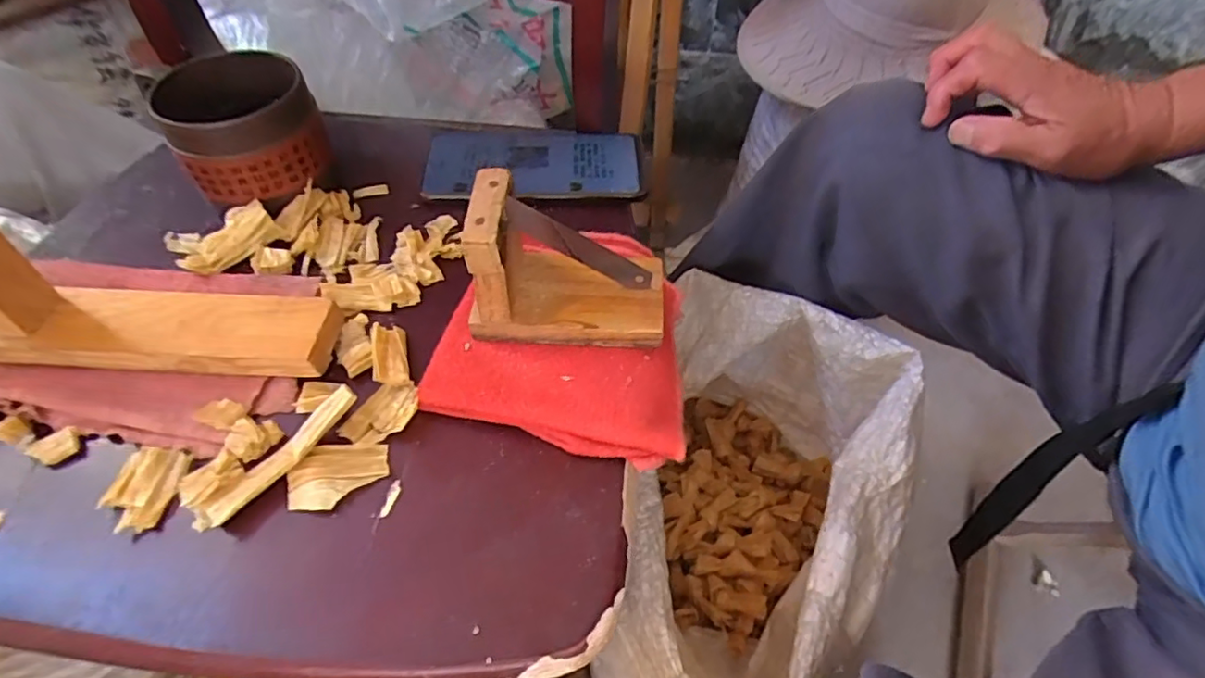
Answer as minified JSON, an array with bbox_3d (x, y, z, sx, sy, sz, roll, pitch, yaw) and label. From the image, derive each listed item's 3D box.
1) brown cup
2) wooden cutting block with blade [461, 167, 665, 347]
[{"bbox_3d":[-0.245,-0.145,0.421,0.089,0.071,0.105,-30,59,-22],"label":"brown cup"},{"bbox_3d":[-0.017,-0.044,0.347,0.110,0.078,0.063,5,53,2],"label":"wooden cutting block with blade"}]

